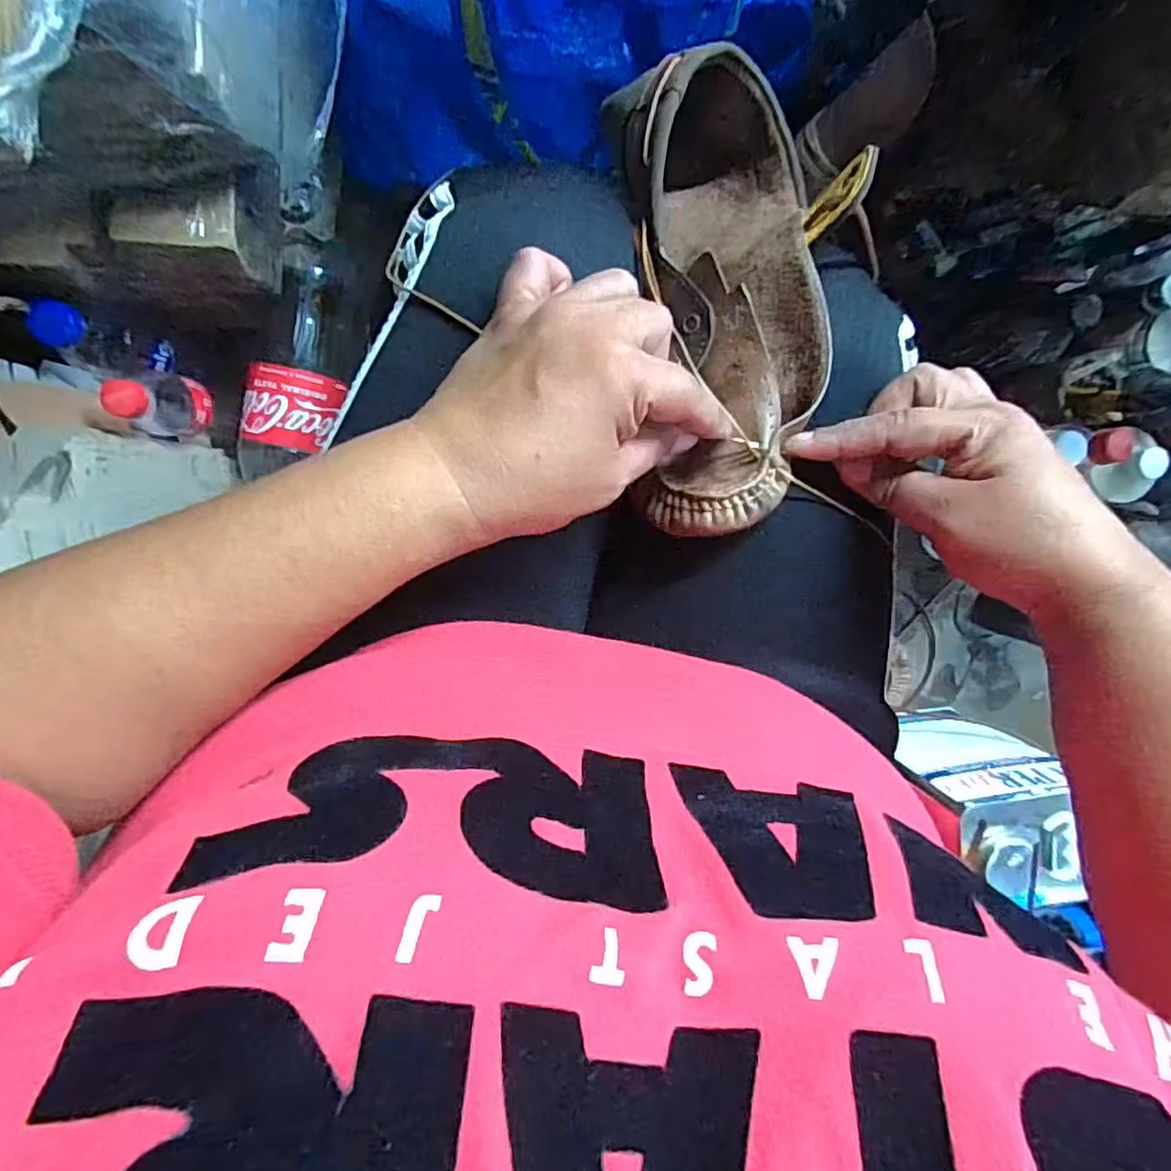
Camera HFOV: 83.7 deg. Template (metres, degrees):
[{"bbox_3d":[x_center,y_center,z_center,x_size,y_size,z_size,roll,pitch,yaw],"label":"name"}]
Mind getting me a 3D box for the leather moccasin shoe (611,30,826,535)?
[{"bbox_3d":[0.065,-0.135,0.313,0.080,0.078,0.223,2,74,-6],"label":"leather moccasin shoe"}]

